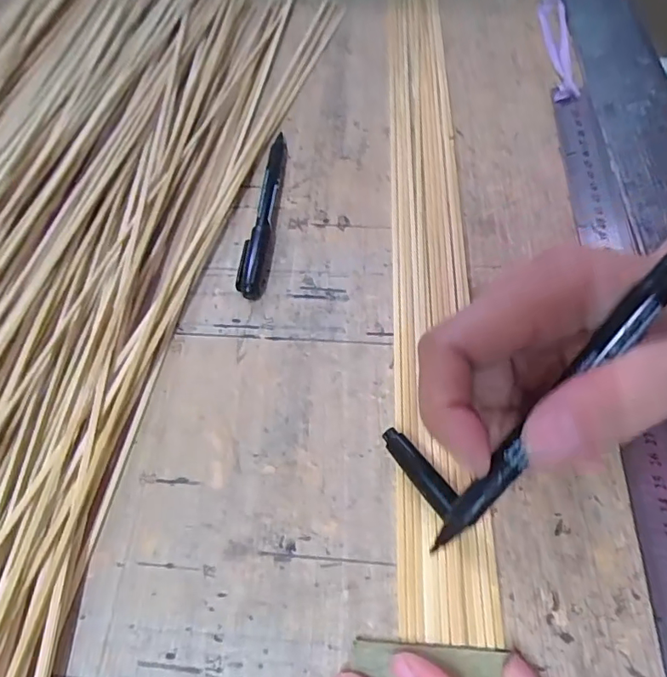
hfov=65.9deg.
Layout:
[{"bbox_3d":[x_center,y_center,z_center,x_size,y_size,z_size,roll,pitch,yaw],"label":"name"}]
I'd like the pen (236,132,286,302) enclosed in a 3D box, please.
[{"bbox_3d":[-0.040,-0.077,0.302,0.015,0.011,0.126,4,58,3],"label":"pen"}]

